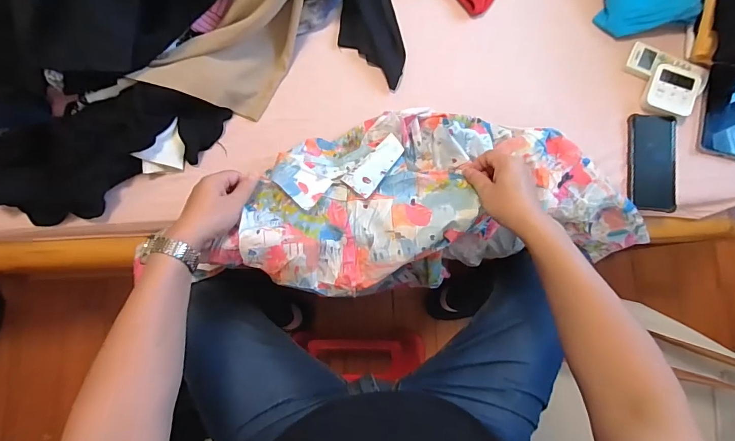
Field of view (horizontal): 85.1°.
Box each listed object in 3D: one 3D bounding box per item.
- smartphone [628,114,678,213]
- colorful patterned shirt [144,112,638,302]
[{"bbox_3d":[0.478,-0.097,0.668,0.076,0.010,0.161,5,81,1],"label":"smartphone"},{"bbox_3d":[0.112,-0.044,0.616,0.629,0.118,0.249,-8,81,-10],"label":"colorful patterned shirt"}]

